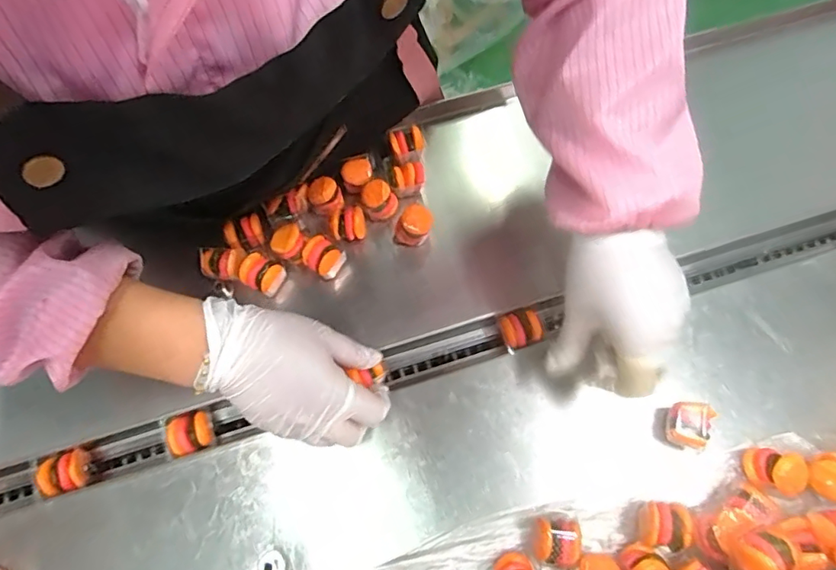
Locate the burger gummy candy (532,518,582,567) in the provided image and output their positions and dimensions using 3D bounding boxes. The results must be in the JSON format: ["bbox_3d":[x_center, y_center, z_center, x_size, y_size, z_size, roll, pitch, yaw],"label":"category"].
[{"bbox_3d":[0.096,0.182,0.363,0.032,0.025,0.028,5,68,3],"label":"burger gummy candy"}]

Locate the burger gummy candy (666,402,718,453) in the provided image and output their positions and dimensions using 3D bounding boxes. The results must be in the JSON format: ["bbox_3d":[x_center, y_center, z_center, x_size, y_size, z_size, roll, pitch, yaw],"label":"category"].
[{"bbox_3d":[0.204,0.107,0.389,0.025,0.028,0.033,23,70,10],"label":"burger gummy candy"}]

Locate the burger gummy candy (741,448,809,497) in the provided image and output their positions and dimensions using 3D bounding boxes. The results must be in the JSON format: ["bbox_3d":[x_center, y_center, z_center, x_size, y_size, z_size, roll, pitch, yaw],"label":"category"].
[{"bbox_3d":[0.262,0.138,0.377,0.033,0.023,0.030,8,69,4],"label":"burger gummy candy"}]

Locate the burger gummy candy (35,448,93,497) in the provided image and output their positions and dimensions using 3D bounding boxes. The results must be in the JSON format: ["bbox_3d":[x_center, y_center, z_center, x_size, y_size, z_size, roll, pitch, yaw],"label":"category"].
[{"bbox_3d":[-0.282,0.152,0.412,0.034,0.021,0.029,-20,69,-7],"label":"burger gummy candy"}]

